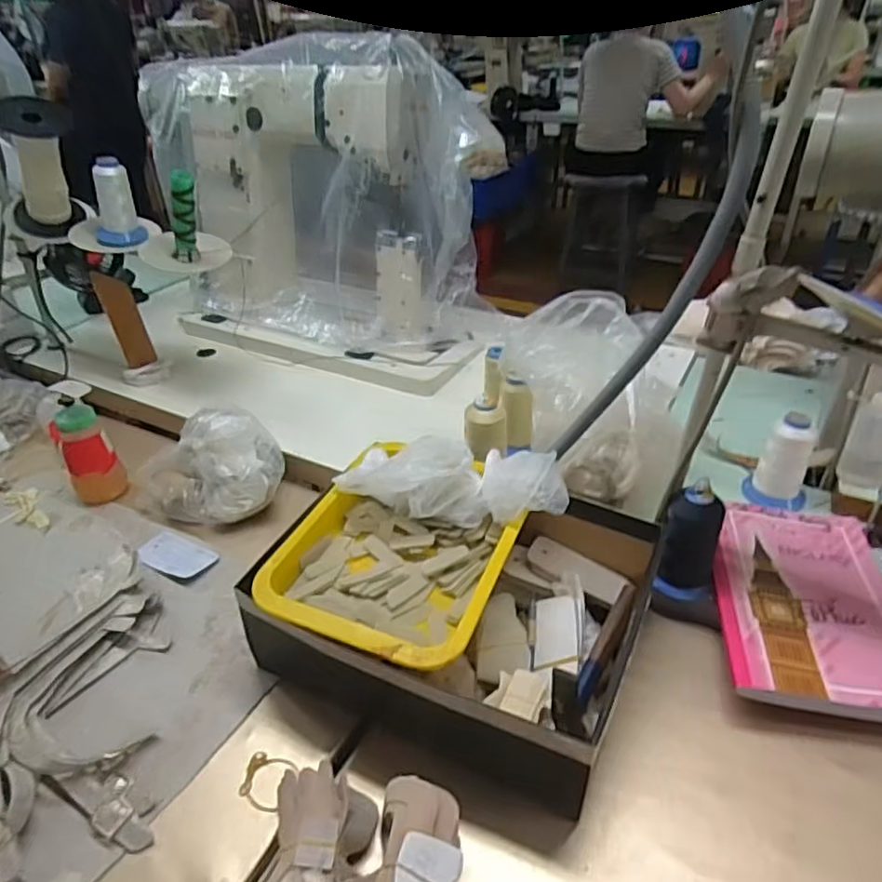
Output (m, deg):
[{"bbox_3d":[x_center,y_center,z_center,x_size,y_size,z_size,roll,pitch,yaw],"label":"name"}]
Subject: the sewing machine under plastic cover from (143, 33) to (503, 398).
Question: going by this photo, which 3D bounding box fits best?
[{"bbox_3d":[-0.218,-0.418,1.099,0.627,0.421,0.380,15,39,24],"label":"sewing machine under plastic cover"}]

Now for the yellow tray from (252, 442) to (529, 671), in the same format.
[{"bbox_3d":[-0.037,0.106,0.609,0.200,0.044,0.239,12,38,20],"label":"yellow tray"}]

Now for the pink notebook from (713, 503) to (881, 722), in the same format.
[{"bbox_3d":[0.366,0.152,0.628,0.177,0.017,0.254,7,35,10],"label":"pink notebook"}]

